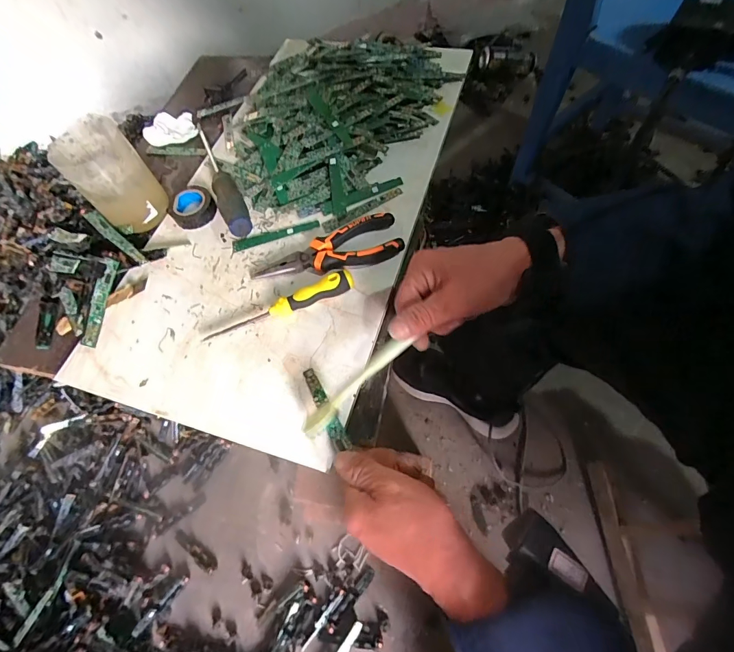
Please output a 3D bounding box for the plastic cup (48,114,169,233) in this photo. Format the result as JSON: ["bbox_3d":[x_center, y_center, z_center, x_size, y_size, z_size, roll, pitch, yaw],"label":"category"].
[{"bbox_3d":[-0.283,-0.165,0.444,0.074,0.090,0.080,-40,66,-14],"label":"plastic cup"}]

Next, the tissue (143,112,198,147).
[{"bbox_3d":[-0.282,-0.282,0.565,0.071,0.020,0.047,-26,61,-6],"label":"tissue"}]

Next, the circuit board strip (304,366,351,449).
[{"bbox_3d":[-0.037,0.071,0.347,0.013,0.006,0.079,-26,60,-10],"label":"circuit board strip"}]

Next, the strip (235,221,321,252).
[{"bbox_3d":[-0.101,-0.101,0.440,0.097,0.005,0.013,-18,61,-2],"label":"strip"}]

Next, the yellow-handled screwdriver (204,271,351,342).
[{"bbox_3d":[-0.084,-0.018,0.388,0.150,0.027,0.018,-23,61,-5],"label":"yellow-handled screwdriver"}]

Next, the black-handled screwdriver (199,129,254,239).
[{"bbox_3d":[-0.177,-0.178,0.468,0.026,0.027,0.201,-27,61,-7],"label":"black-handled screwdriver"}]

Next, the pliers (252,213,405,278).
[{"bbox_3d":[-0.042,-0.079,0.425,0.156,0.021,0.054,-17,60,-2],"label":"pliers"}]

